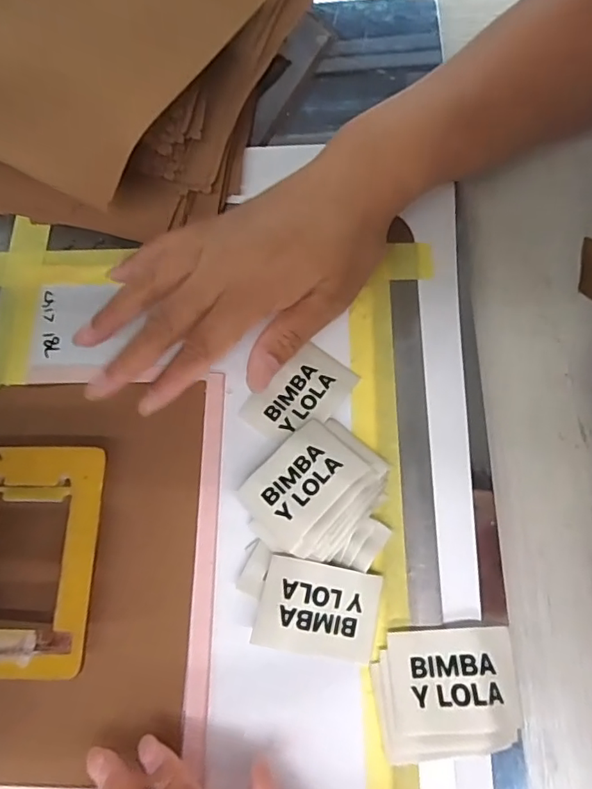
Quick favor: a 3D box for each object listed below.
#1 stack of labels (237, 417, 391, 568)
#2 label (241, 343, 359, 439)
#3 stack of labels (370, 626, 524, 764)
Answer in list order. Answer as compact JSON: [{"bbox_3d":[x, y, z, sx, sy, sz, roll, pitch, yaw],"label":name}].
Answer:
[{"bbox_3d":[0.010,0.046,0.256,0.062,0.015,0.069,30,75,9],"label":"stack of labels"},{"bbox_3d":[0.002,0.000,0.280,0.041,0.004,0.056,35,78,18],"label":"label"},{"bbox_3d":[0.068,0.132,0.230,0.063,0.013,0.049,-8,73,-3],"label":"stack of labels"}]

